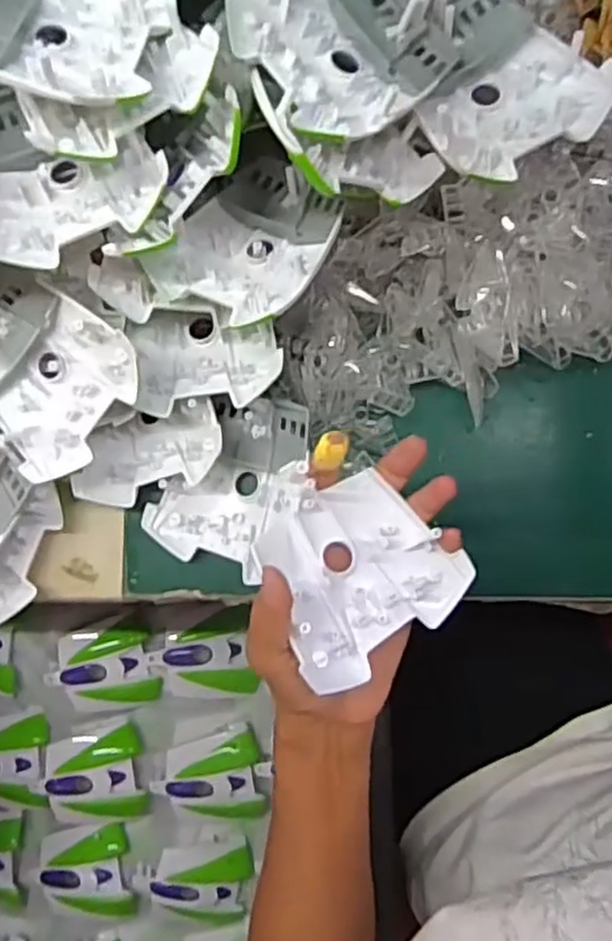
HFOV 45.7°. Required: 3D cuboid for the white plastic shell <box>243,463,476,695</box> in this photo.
[{"bbox_3d":[0.022,0.050,0.374,0.095,0.028,0.094,-33,85,-19],"label":"white plastic shell"}]

